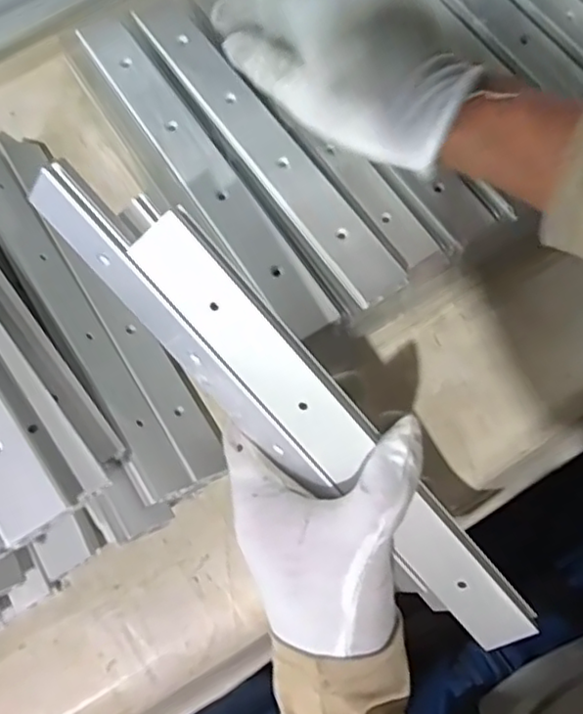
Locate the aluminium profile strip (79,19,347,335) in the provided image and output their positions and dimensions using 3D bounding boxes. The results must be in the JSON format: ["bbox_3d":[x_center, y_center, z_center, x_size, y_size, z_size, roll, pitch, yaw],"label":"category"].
[{"bbox_3d":[-0.056,-0.118,0.399,0.031,0.006,0.262,-33,73,-9],"label":"aluminium profile strip"}]

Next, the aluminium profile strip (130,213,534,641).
[{"bbox_3d":[0.024,0.042,0.303,0.031,0.009,0.258,-38,100,18],"label":"aluminium profile strip"}]

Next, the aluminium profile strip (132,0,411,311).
[{"bbox_3d":[-0.020,-0.137,0.398,0.035,0.009,0.263,-32,73,-9],"label":"aluminium profile strip"}]

